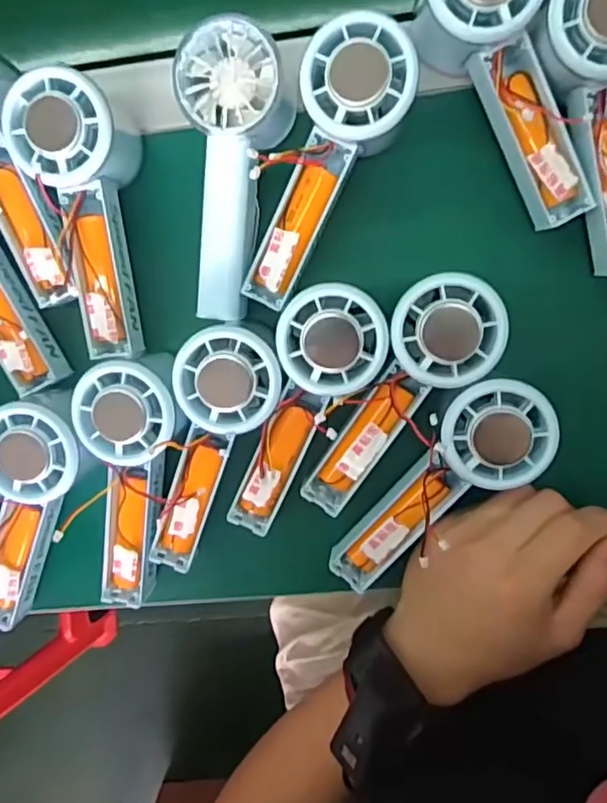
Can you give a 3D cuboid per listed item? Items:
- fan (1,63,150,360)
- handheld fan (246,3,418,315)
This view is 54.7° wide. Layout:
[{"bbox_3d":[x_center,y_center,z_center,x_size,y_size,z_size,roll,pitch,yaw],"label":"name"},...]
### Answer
[{"bbox_3d":[-0.121,-0.107,0.342,0.055,0.063,0.147,-4,109,6],"label":"fan"},{"bbox_3d":[0.008,-0.121,0.318,0.057,0.058,0.147,27,98,2],"label":"handheld fan"}]

